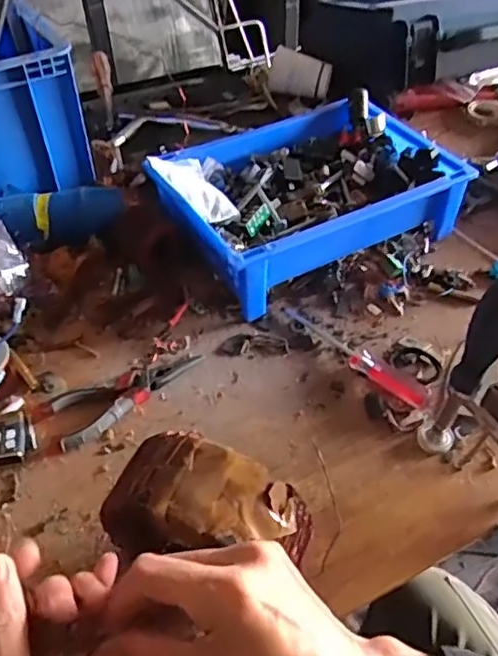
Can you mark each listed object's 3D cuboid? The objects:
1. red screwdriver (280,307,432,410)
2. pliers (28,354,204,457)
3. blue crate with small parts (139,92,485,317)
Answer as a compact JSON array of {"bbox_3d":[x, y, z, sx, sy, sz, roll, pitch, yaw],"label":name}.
[{"bbox_3d":[0.098,0.023,0.593,0.018,0.021,0.178,-33,57,-27],"label":"red screwdriver"},{"bbox_3d":[-0.115,0.065,0.557,0.158,0.017,0.058,-18,51,-16],"label":"pliers"},{"bbox_3d":[0.062,-0.155,0.705,0.304,0.084,0.222,-23,49,-21],"label":"blue crate with small parts"}]

